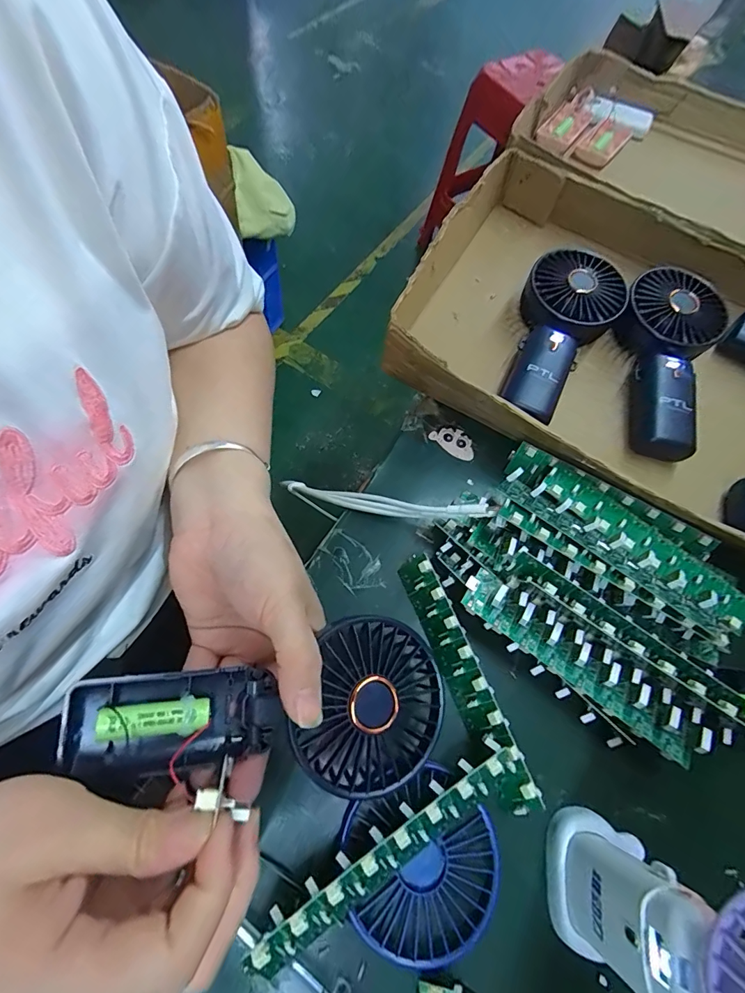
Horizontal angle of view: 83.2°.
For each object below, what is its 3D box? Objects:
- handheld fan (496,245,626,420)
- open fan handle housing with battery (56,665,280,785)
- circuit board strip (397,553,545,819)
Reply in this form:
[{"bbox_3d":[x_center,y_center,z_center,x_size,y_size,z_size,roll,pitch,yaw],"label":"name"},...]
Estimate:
[{"bbox_3d":[0.159,-0.144,0.372,0.080,0.051,0.174,30,67,9],"label":"handheld fan"},{"bbox_3d":[-0.098,0.113,0.210,0.094,0.018,0.046,7,64,-21],"label":"open fan handle housing with battery"},{"bbox_3d":[0.057,0.112,0.265,0.021,0.020,0.155,-18,69,-12],"label":"circuit board strip"}]

